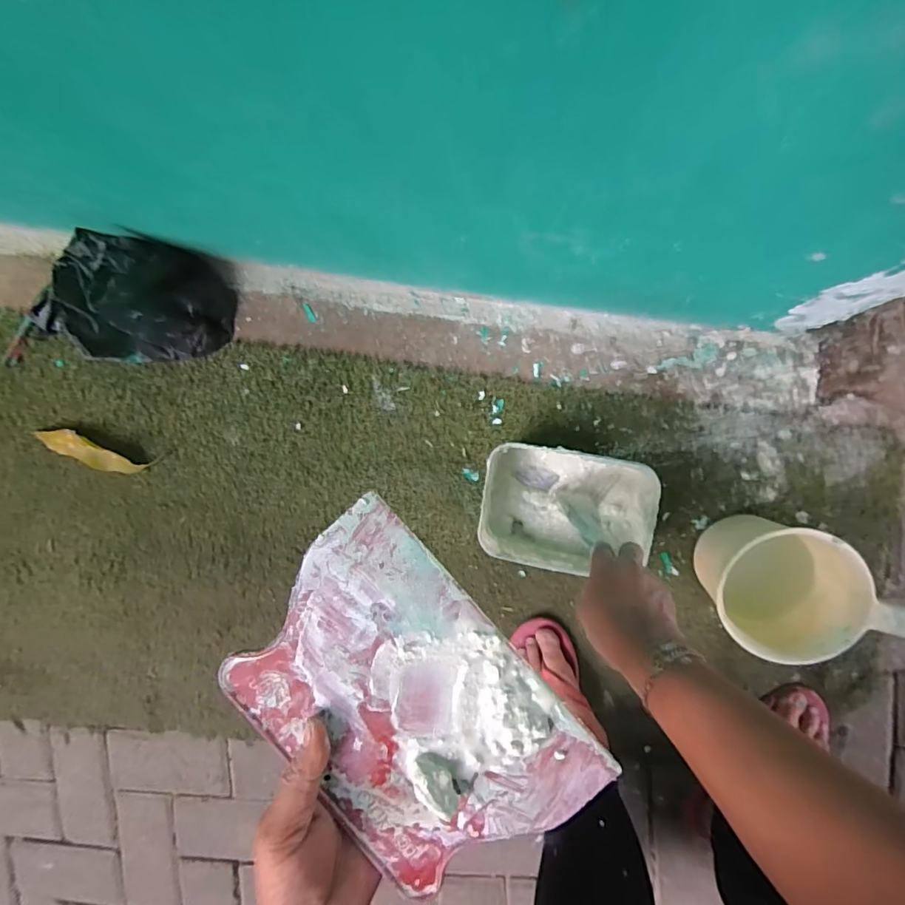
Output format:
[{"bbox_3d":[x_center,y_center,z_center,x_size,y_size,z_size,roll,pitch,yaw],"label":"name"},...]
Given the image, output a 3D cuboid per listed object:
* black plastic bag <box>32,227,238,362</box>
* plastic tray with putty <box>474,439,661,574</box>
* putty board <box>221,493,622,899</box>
[{"bbox_3d":[-0.395,-0.191,0.614,0.170,0.135,0.148,10,96,6],"label":"black plastic bag"},{"bbox_3d":[0.136,0.067,0.596,0.190,0.086,0.138,10,96,6],"label":"plastic tray with putty"},{"bbox_3d":[-0.027,0.150,0.283,0.140,0.018,0.209,-42,89,7],"label":"putty board"}]

